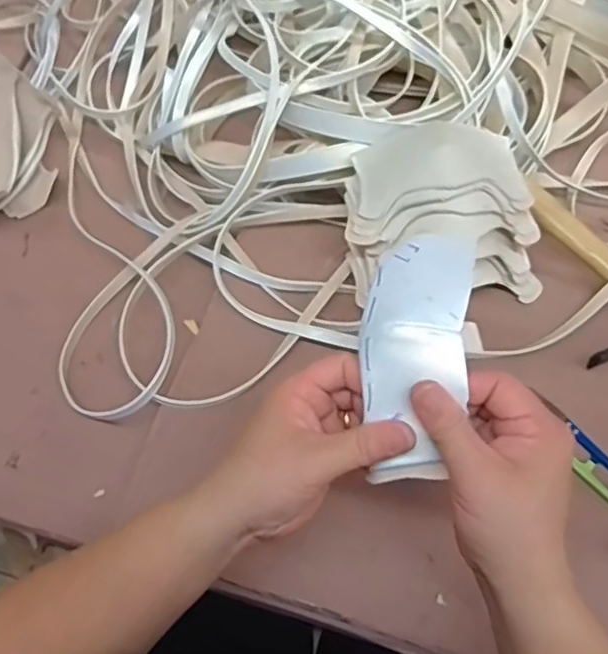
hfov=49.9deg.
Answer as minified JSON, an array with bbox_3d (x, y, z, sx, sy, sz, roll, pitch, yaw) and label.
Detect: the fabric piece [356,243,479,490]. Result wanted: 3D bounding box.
[{"bbox_3d":[0.058,0.014,0.347,0.055,0.030,0.135,8,81,5],"label":"fabric piece"}]

